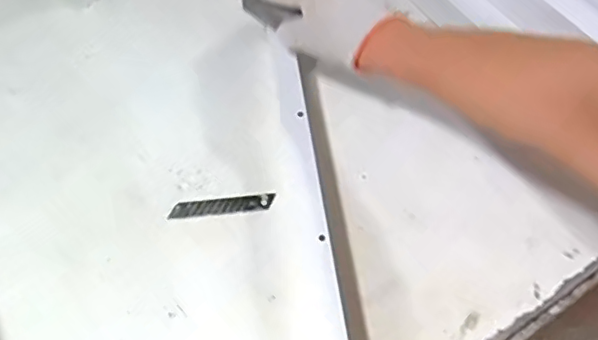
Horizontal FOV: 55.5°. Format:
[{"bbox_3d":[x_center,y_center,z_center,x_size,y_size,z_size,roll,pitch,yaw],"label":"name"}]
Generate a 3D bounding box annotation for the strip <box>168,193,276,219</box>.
[{"bbox_3d":[-0.073,0.035,0.543,0.099,0.004,0.016,-5,65,2],"label":"strip"}]

